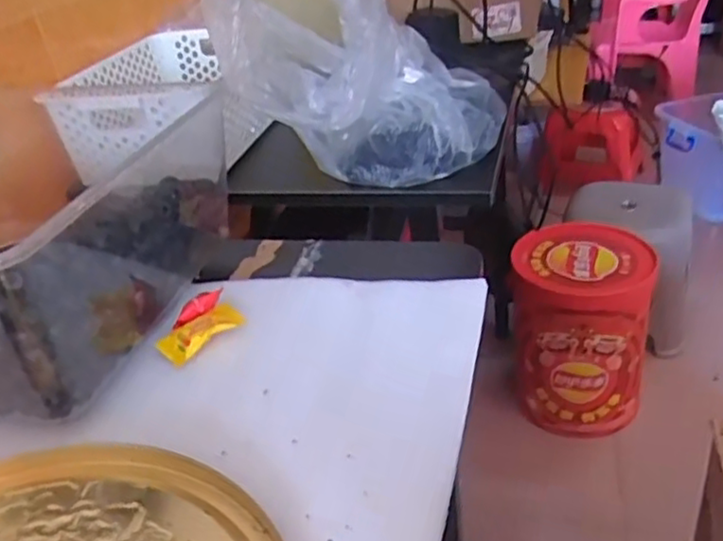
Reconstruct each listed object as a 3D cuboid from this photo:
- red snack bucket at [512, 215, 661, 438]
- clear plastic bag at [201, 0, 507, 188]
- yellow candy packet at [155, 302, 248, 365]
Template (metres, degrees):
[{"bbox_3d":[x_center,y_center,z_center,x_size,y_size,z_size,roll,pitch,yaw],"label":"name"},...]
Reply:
[{"bbox_3d":[0.423,0.119,1.333,0.233,0.342,0.223,-5,32,3],"label":"red snack bucket"},{"bbox_3d":[0.001,-0.196,0.686,0.260,0.192,0.198,2,33,14],"label":"clear plastic bag"},{"bbox_3d":[-0.116,0.044,0.496,0.059,0.013,0.032,-27,37,-29],"label":"yellow candy packet"}]

